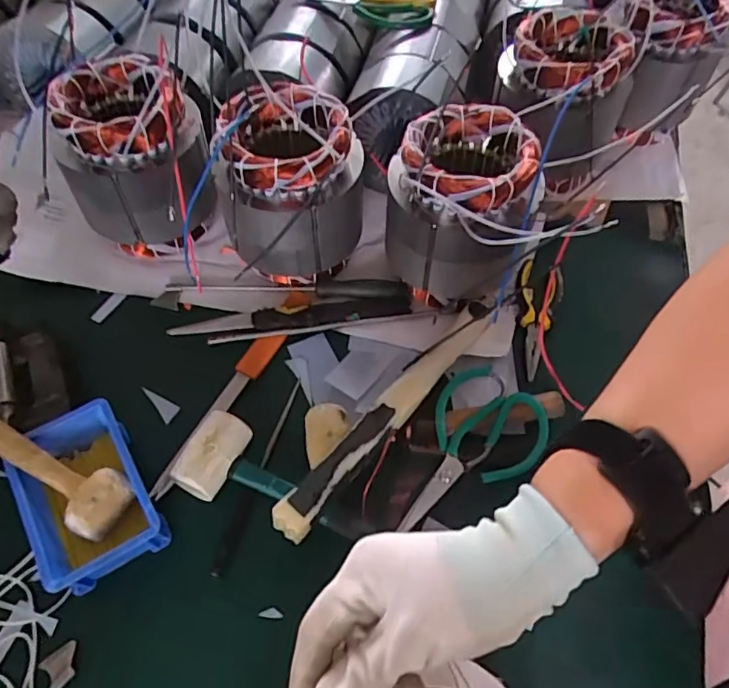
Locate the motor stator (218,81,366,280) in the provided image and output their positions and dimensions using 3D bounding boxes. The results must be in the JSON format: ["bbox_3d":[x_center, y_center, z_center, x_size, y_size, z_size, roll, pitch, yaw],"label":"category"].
[{"bbox_3d":[-0.078,-0.169,0.625,0.149,0.172,0.134,-1,60,-3],"label":"motor stator"}]

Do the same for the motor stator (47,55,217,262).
[{"bbox_3d":[-0.255,-0.204,0.641,0.146,0.173,0.161,-7,60,-7],"label":"motor stator"}]

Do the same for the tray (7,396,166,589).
[{"bbox_3d":[-0.251,0.137,0.510,0.098,0.053,0.149,-26,64,-17],"label":"tray"}]

